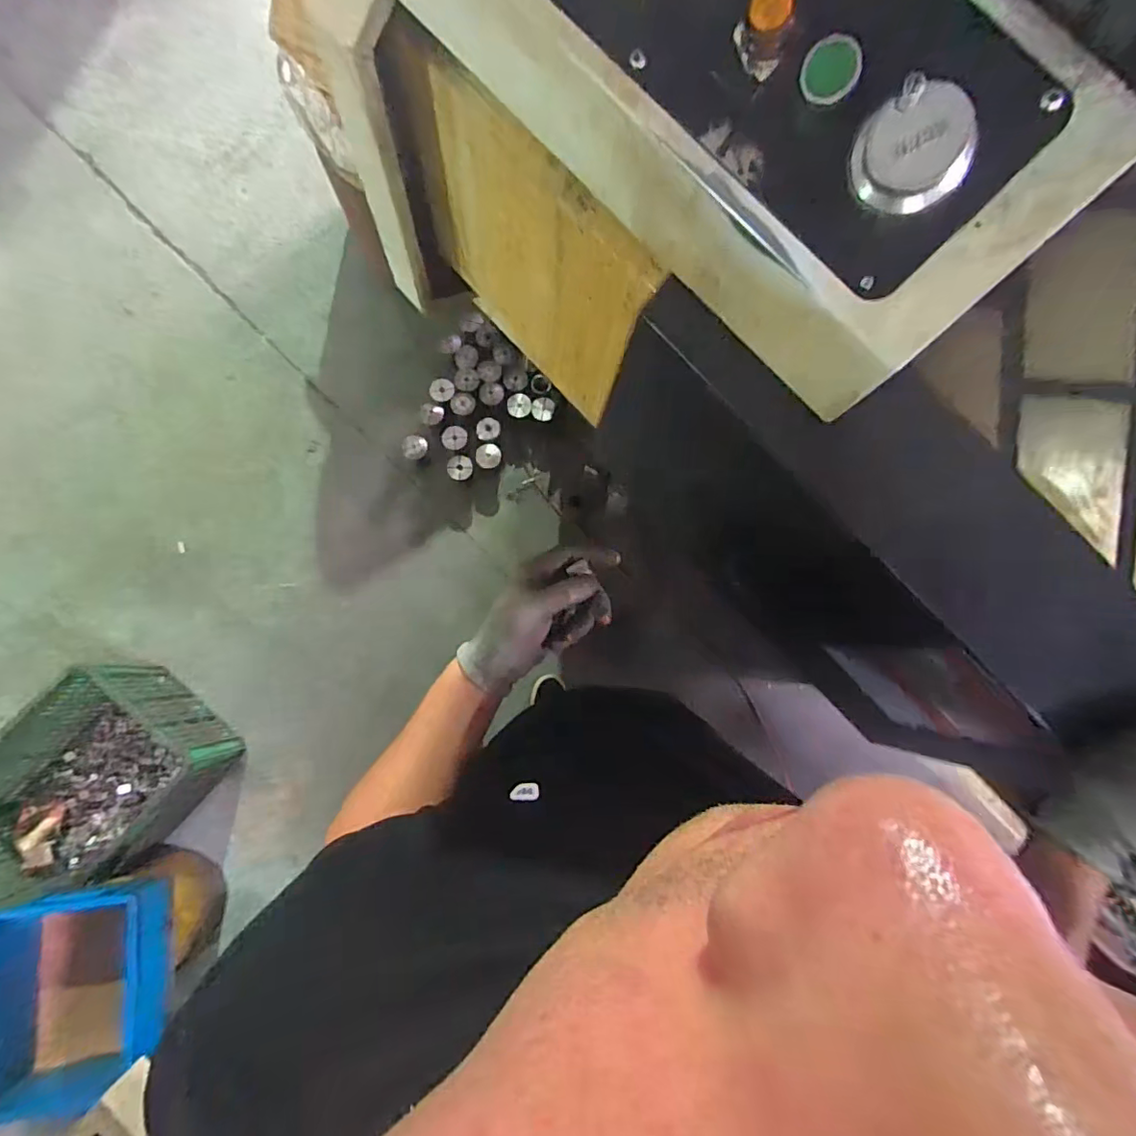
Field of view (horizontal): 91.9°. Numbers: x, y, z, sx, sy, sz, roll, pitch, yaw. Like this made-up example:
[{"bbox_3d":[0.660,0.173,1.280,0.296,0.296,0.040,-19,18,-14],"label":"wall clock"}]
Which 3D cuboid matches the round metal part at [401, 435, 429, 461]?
[{"bbox_3d":[-0.422,-0.332,1.508,0.066,0.018,0.065,1,81,-5],"label":"round metal part"}]

